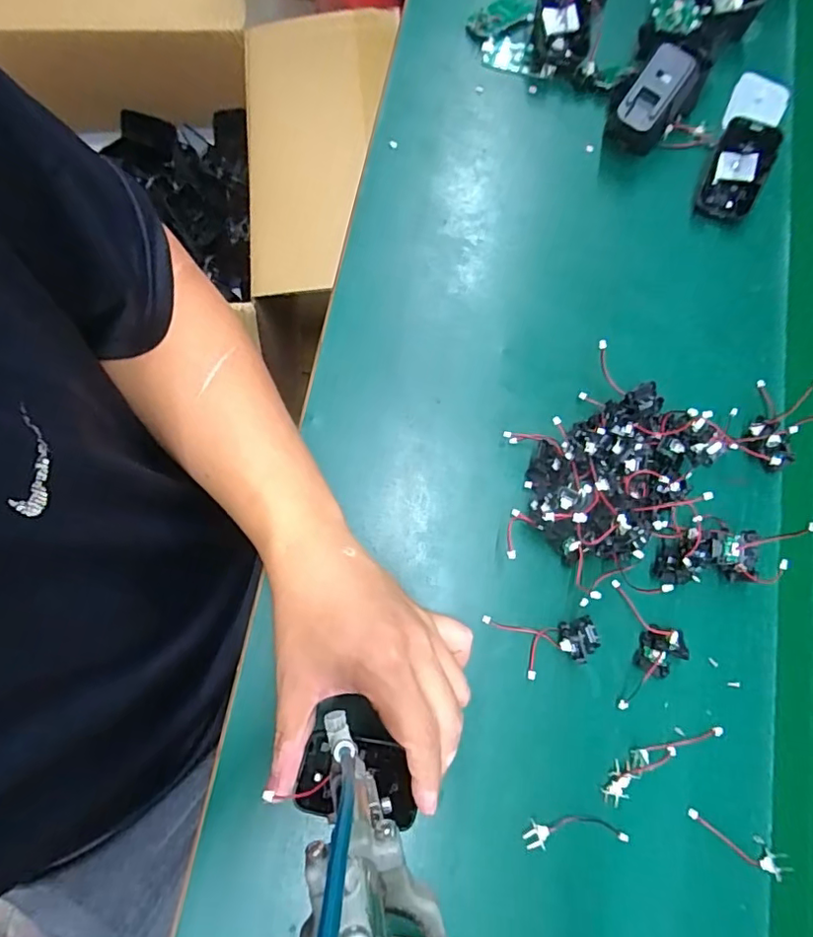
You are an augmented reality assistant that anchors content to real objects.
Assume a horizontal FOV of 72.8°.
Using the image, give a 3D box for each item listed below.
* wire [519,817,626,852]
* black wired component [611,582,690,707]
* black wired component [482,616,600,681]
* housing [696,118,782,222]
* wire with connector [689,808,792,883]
[{"bbox_3d":[0.104,0.223,0.338,0.064,0.004,0.015,-3,77,-1],"label":"wire"},{"bbox_3d":[0.160,0.115,0.361,0.043,0.012,0.078,3,77,0],"label":"black wired component"},{"bbox_3d":[0.089,0.115,0.355,0.073,0.020,0.037,0,77,-1],"label":"black wired component"},{"bbox_3d":[0.261,-0.232,0.434,0.043,0.020,0.069,20,98,11],"label":"housing"},{"bbox_3d":[0.204,0.230,0.339,0.065,0.006,0.015,28,78,6],"label":"wire with connector"}]

